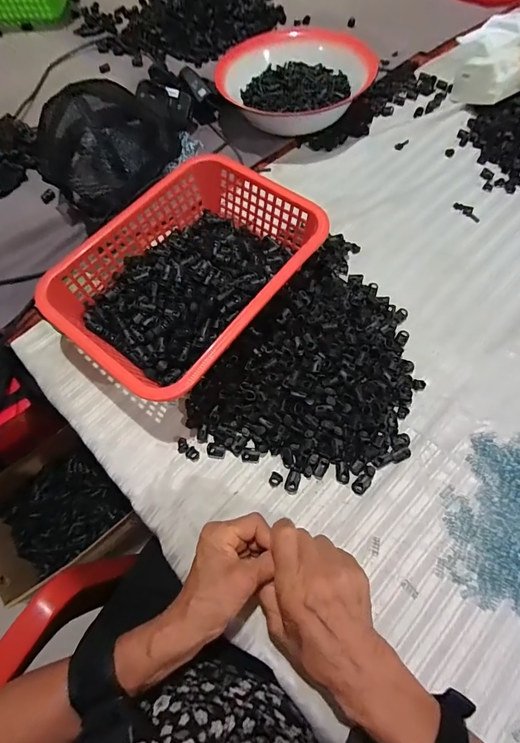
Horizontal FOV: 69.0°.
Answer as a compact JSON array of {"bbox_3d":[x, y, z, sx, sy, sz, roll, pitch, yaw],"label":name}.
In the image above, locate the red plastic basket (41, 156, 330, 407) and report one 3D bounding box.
[{"bbox_3d":[-0.081,-0.115,0.462,0.216,0.080,0.298,35,72,15],"label":"red plastic basket"}]

